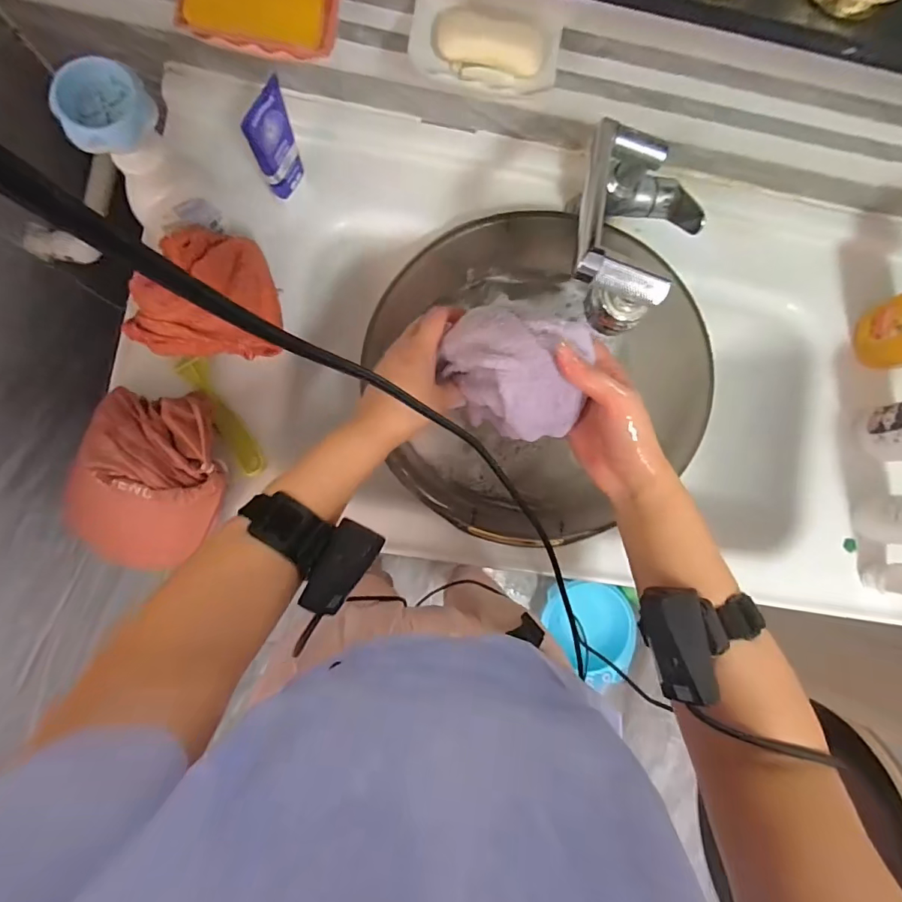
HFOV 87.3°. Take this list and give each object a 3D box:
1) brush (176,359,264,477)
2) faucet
[{"bbox_3d":[-0.249,-0.040,0.522,0.031,0.017,0.145,-34,90,-7],"label":"brush"},{"bbox_3d":[0.164,-0.210,0.433,0.114,0.094,0.260,27,54,-3],"label":"faucet"}]

